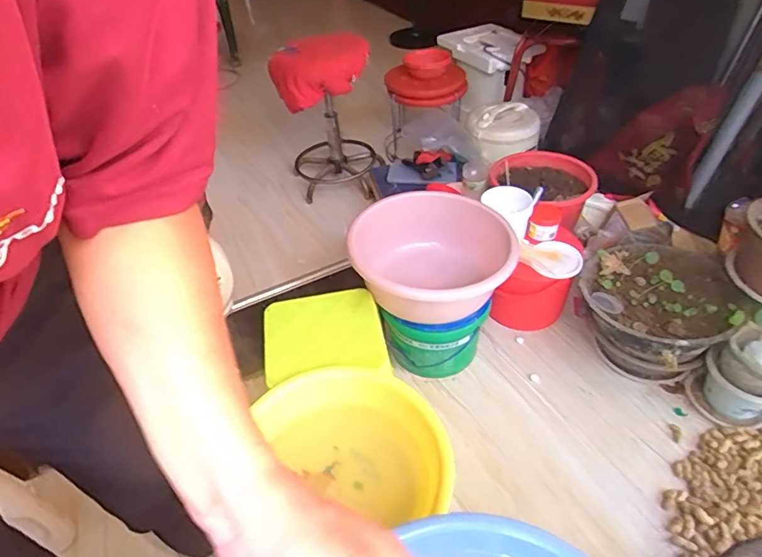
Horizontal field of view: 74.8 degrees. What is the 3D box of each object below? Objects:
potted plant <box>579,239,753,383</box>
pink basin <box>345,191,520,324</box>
[{"bbox_3d":[0.651,0.078,1.214,0.318,0.242,0.345,18,47,23],"label":"potted plant"},{"bbox_3d":[0.105,-0.049,1.143,0.351,0.122,0.349,-2,42,2],"label":"pink basin"}]

